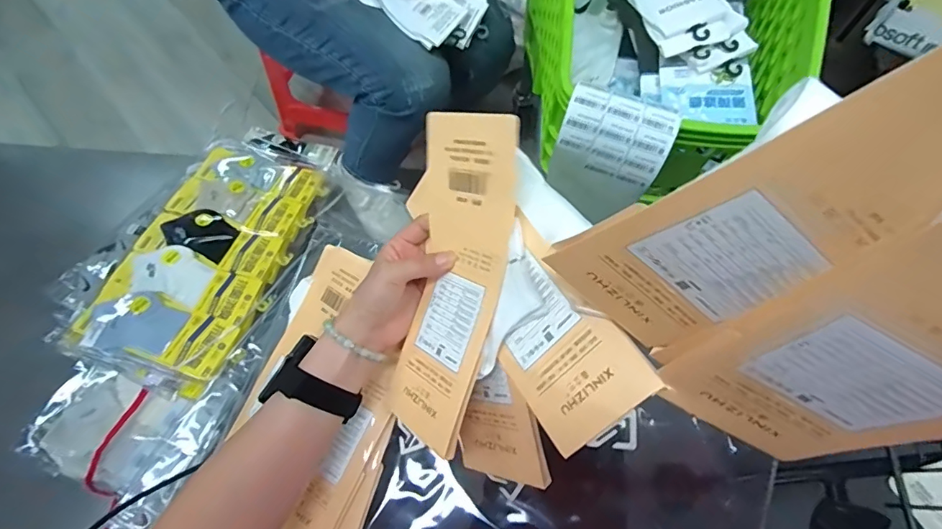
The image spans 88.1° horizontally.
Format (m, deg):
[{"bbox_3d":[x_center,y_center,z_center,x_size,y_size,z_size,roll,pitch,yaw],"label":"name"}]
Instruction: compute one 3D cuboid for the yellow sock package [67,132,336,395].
[{"bbox_3d":[-0.454,-0.018,0.876,0.255,0.077,0.467,15,58,3],"label":"yellow sock package"}]

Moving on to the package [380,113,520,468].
[{"bbox_3d":[-0.020,0.012,0.384,0.107,0.024,0.246,16,99,40],"label":"package"}]

